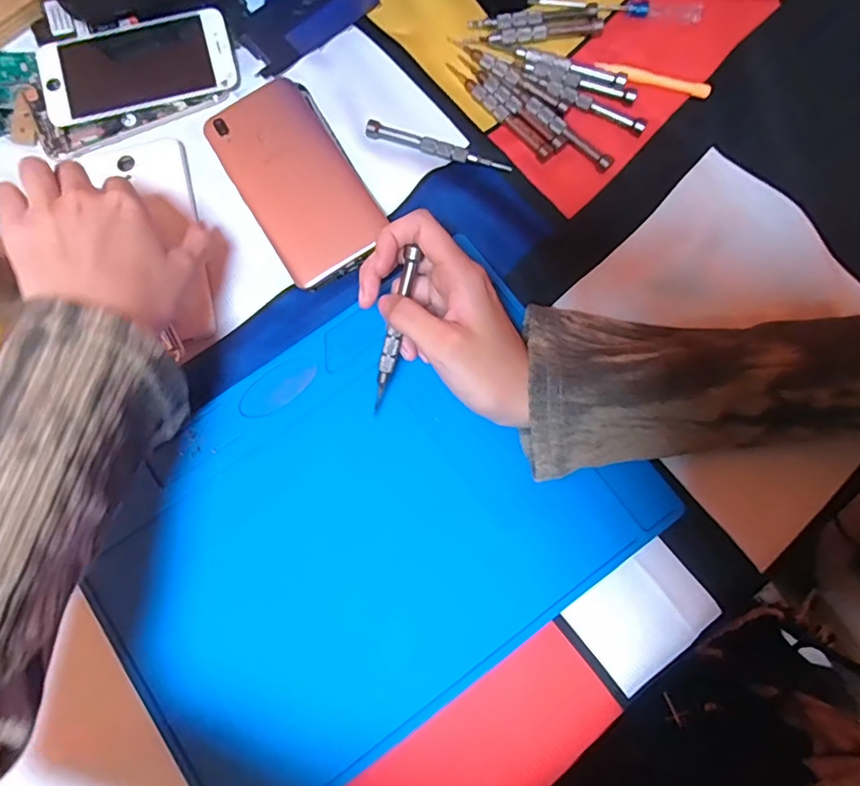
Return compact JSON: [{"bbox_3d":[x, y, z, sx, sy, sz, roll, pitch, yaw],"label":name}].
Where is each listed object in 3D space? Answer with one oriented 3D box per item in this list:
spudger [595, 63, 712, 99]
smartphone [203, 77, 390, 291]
[{"bbox_3d":[0.159,-0.224,0.378,0.081,0.008,0.013,13,79,3],"label":"spudger"},{"bbox_3d":[-0.091,-0.147,0.363,0.077,0.013,0.152,-30,80,-5],"label":"smartphone"}]

